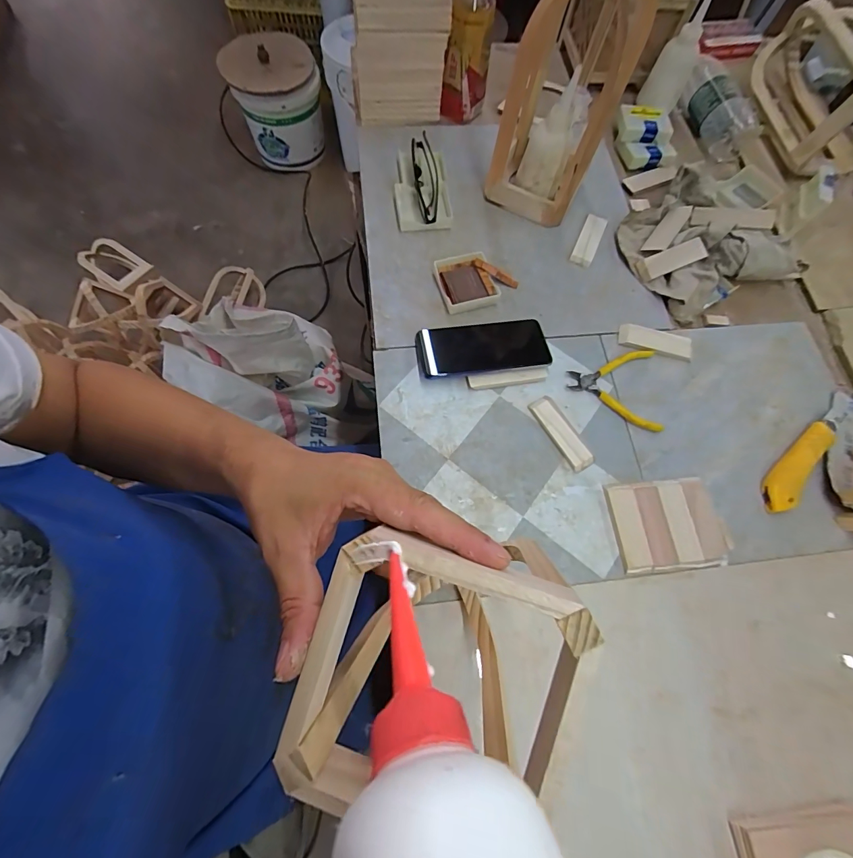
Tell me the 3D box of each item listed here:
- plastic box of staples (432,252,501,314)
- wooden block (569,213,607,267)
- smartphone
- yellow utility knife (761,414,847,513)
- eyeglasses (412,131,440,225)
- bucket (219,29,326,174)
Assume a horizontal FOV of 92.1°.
[{"bbox_3d":[0.051,-0.195,0.546,0.069,0.021,0.076,-16,71,-8],"label":"plastic box of staples"},{"bbox_3d":[0.236,-0.275,0.593,0.031,0.013,0.098,24,71,6],"label":"wooden block"},{"bbox_3d":[0.072,-0.101,0.522,0.161,0.013,0.071,-6,70,-5],"label":"smartphone"},{"bbox_3d":[0.449,0.036,0.489,0.161,0.011,0.039,-42,77,-16],"label":"yellow utility knife"},{"bbox_3d":[0.000,-0.363,0.588,0.037,0.034,0.150,-5,70,-4],"label":"eyeglasses"},{"bbox_3d":[-0.525,-1.161,1.477,0.293,0.300,0.311,1,70,-2],"label":"bucket"}]

